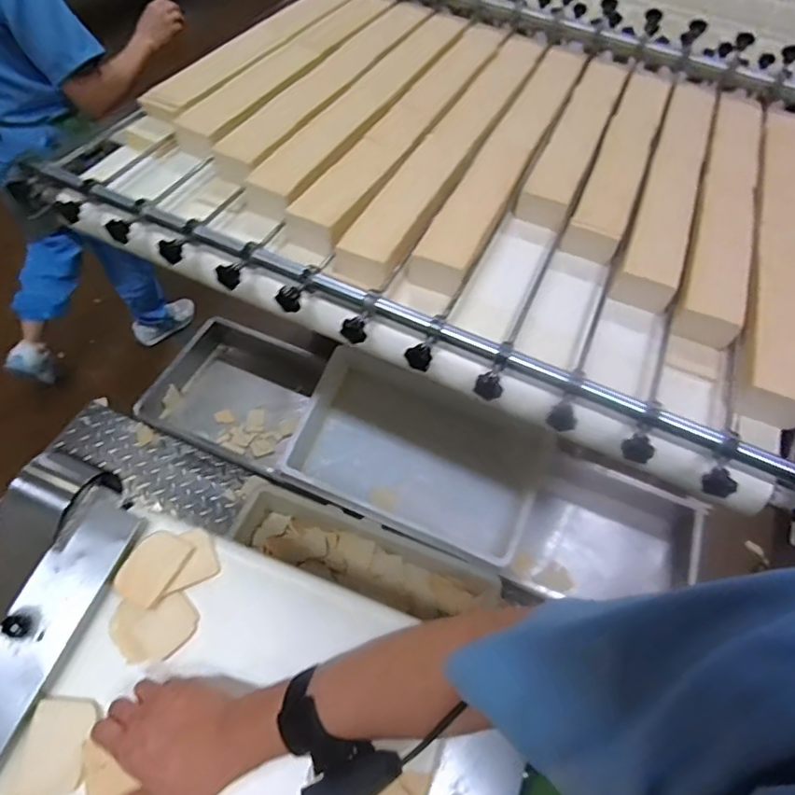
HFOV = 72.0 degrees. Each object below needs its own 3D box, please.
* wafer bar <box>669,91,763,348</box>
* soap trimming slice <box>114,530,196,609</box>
[{"bbox_3d":[0.534,-0.326,0.890,0.084,0.044,0.635,22,57,10],"label":"wafer bar"},{"bbox_3d":[-0.258,0.177,0.577,0.058,0.008,0.075,28,57,9],"label":"soap trimming slice"}]

